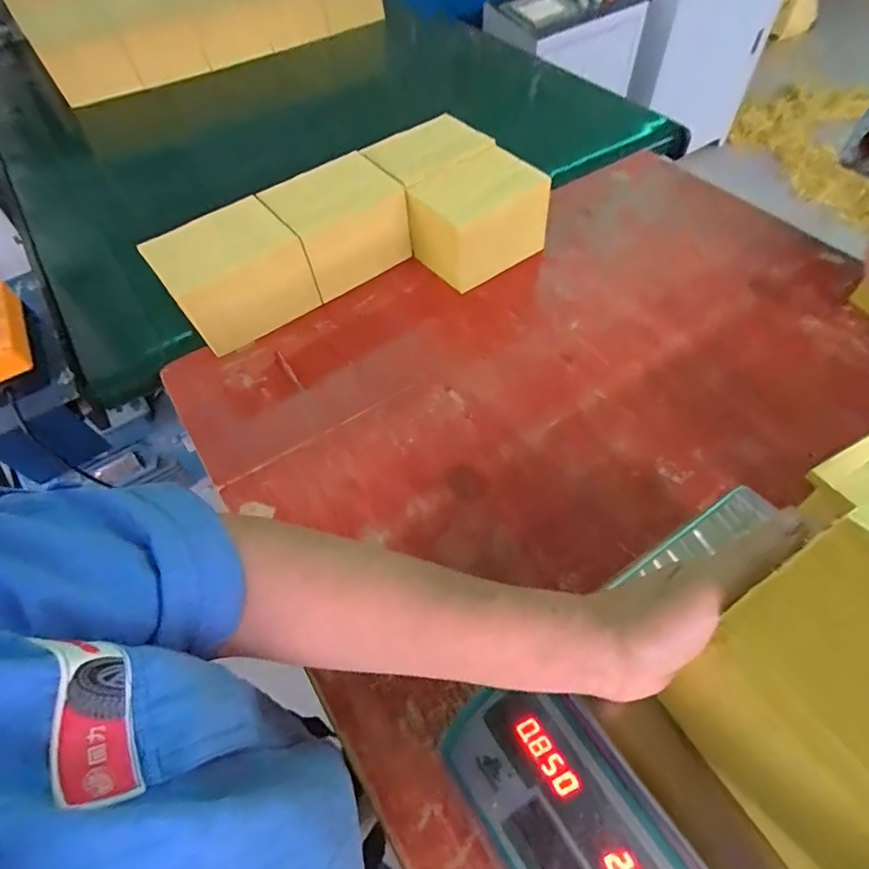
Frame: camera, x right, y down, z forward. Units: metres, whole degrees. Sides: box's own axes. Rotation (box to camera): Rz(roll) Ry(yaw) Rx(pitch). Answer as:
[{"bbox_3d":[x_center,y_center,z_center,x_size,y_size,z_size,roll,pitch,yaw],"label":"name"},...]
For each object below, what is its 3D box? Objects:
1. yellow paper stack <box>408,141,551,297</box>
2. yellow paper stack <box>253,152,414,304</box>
[{"bbox_3d":[0.059,-0.300,0.730,0.173,0.114,0.124,-35,62,-20],"label":"yellow paper stack"},{"bbox_3d":[-0.132,-0.289,0.724,0.163,0.123,0.115,-35,62,-20],"label":"yellow paper stack"}]

